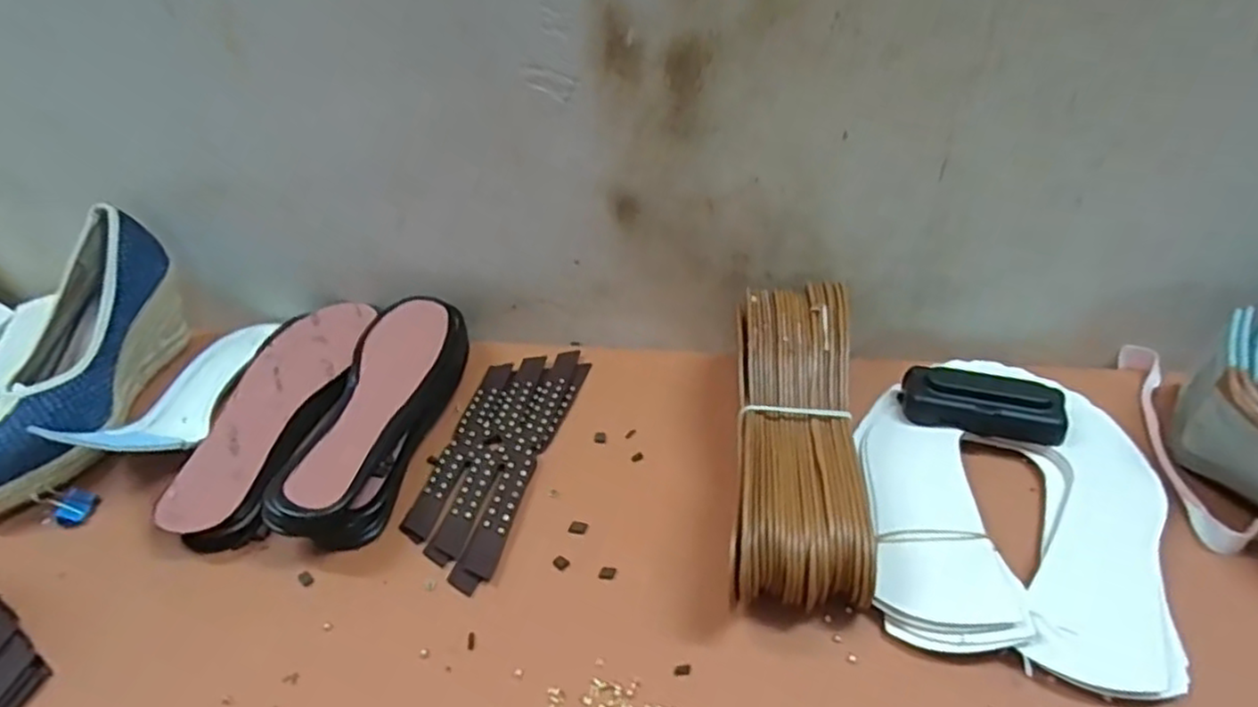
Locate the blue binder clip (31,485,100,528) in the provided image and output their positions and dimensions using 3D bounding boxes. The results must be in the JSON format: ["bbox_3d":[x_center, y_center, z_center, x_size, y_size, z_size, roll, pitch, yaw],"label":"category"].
[{"bbox_3d":[-0.394,0.105,0.493,0.041,0.013,0.029,9,39,15],"label":"blue binder clip"}]

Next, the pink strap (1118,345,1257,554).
[{"bbox_3d":[0.396,0.061,0.513,0.035,0.021,0.188,5,38,10],"label":"pink strap"}]

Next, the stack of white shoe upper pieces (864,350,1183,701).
[{"bbox_3d":[0.249,0.088,0.472,0.174,0.024,0.256,9,39,15],"label":"stack of white shoe upper pieces"}]

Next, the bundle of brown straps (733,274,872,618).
[{"bbox_3d":[0.109,0.054,0.476,0.081,0.082,0.237,3,38,7],"label":"bundle of brown straps"}]

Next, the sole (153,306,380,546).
[{"bbox_3d":[-0.264,0.041,0.545,0.085,0.034,0.241,-1,38,3],"label":"sole"}]

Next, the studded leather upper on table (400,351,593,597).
[{"bbox_3d":[-0.098,0.069,0.526,0.074,0.008,0.221,7,39,13],"label":"studded leather upper on table"}]

